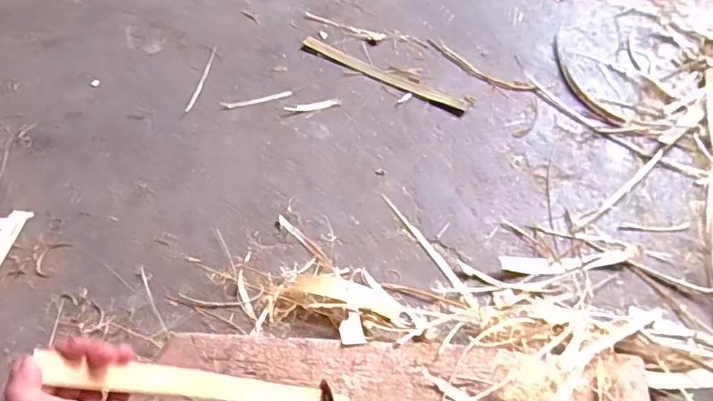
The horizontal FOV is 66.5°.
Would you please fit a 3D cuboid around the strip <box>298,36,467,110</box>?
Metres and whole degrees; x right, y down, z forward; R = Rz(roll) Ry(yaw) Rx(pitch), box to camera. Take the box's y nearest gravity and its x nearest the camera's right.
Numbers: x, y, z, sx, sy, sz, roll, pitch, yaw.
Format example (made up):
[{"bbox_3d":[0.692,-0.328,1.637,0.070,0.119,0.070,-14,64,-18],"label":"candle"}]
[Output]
[{"bbox_3d":[0.043,-0.213,0.912,0.307,0.007,0.027,26,60,16],"label":"strip"}]

